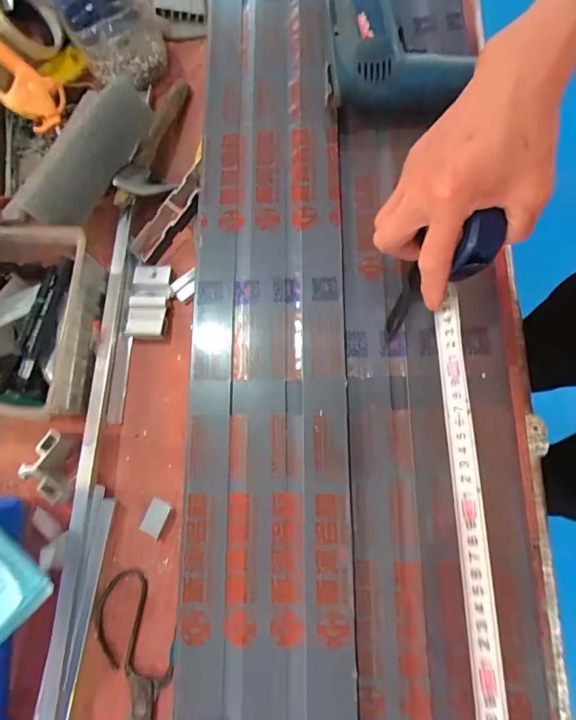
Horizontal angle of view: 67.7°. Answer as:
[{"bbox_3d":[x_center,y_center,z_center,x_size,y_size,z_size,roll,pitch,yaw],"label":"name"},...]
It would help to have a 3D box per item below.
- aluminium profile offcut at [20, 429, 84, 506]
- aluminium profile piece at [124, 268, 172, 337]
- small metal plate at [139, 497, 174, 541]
[{"bbox_3d":[-0.240,0.108,0.438,0.044,0.032,0.068,-1,78,4],"label":"aluminium profile offcut"},{"bbox_3d":[-0.155,-0.065,0.482,0.041,0.015,0.082,0,78,4],"label":"aluminium profile piece"},{"bbox_3d":[-0.136,0.163,0.441,0.026,0.004,0.035,24,81,9],"label":"small metal plate"}]

